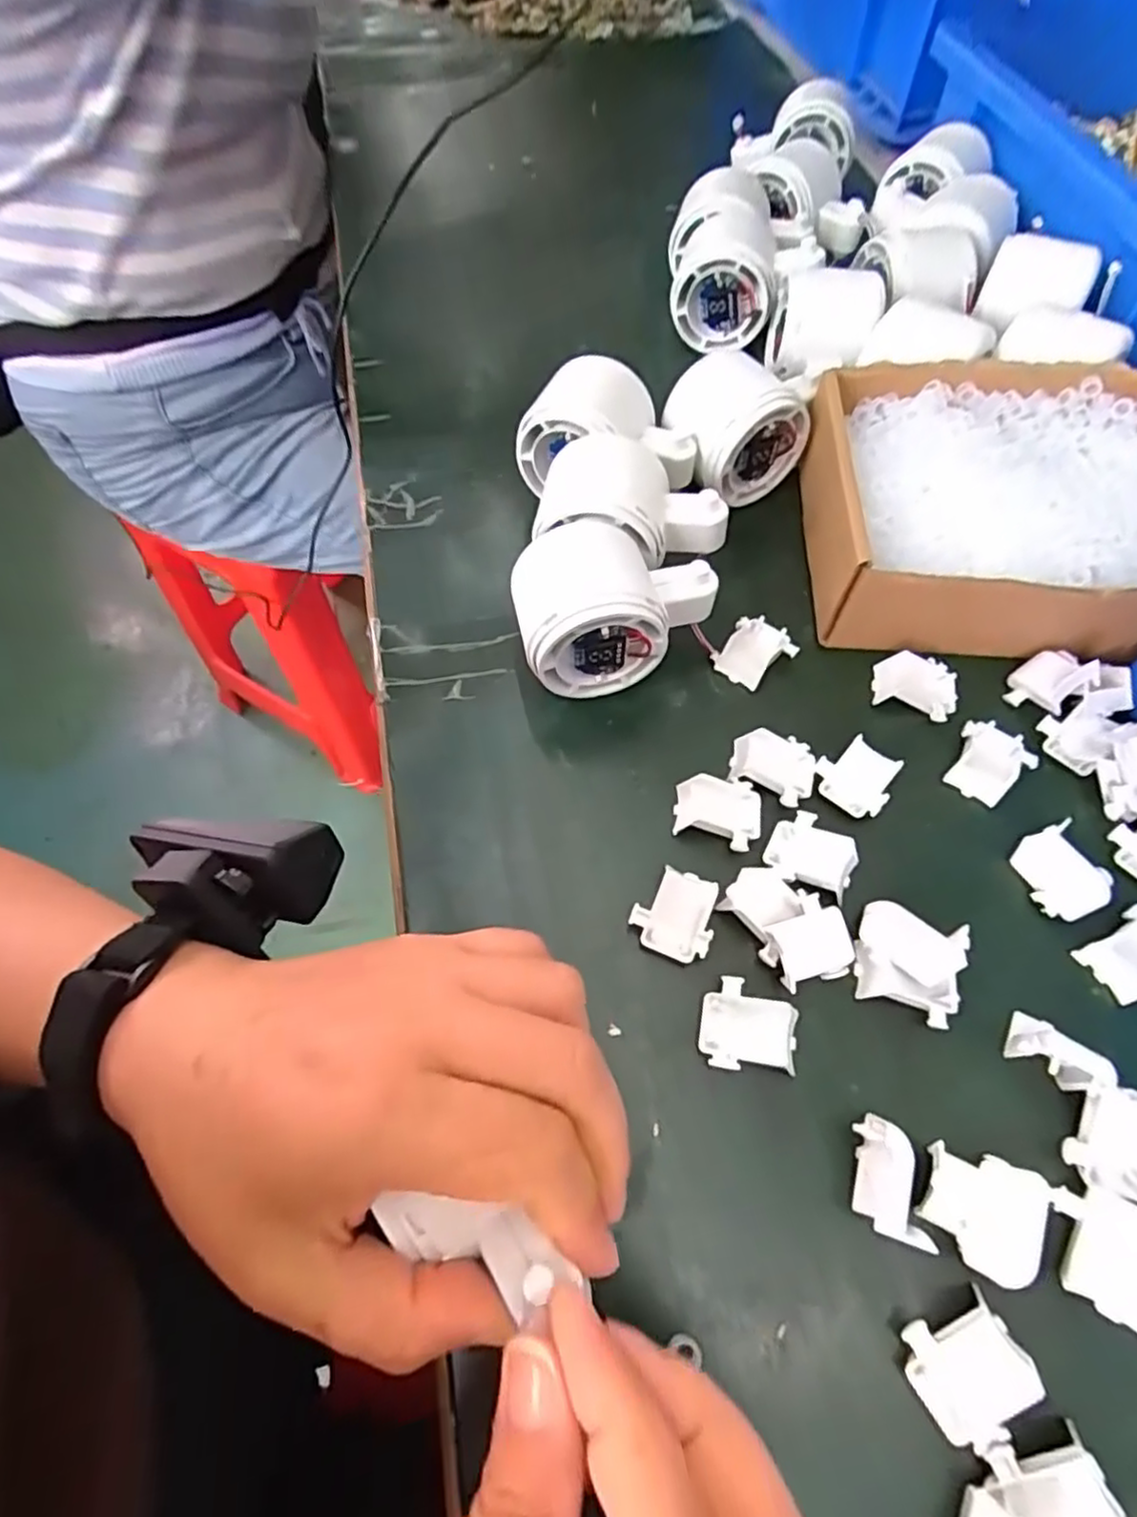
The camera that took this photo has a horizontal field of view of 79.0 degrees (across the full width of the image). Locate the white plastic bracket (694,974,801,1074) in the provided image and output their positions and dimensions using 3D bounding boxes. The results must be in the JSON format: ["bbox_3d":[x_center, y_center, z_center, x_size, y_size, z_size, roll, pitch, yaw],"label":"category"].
[{"bbox_3d":[0.061,0.092,0.237,0.031,0.010,0.029,9,63,7],"label":"white plastic bracket"}]

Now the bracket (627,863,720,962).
[{"bbox_3d":[0.040,0.057,0.256,0.029,0.010,0.033,22,65,12],"label":"bracket"}]

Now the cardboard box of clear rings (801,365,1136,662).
[{"bbox_3d":[0.201,-0.117,0.318,0.168,0.043,0.136,5,63,4],"label":"cardboard box of clear rings"}]

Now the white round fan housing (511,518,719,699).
[{"bbox_3d":[0.019,-0.067,0.292,0.082,0.063,0.053,-13,63,-5],"label":"white round fan housing"}]

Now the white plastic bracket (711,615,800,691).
[{"bbox_3d":[0.084,-0.049,0.313,0.033,0.009,0.027,-41,68,-18],"label":"white plastic bracket"}]

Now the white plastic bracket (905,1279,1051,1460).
[{"bbox_3d":[0.112,0.171,0.194,0.031,0.011,0.028,-29,65,-13],"label":"white plastic bracket"}]

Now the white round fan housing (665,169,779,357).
[{"bbox_3d":[0.093,-0.313,0.426,0.058,0.047,0.121,4,62,4],"label":"white round fan housing"}]

